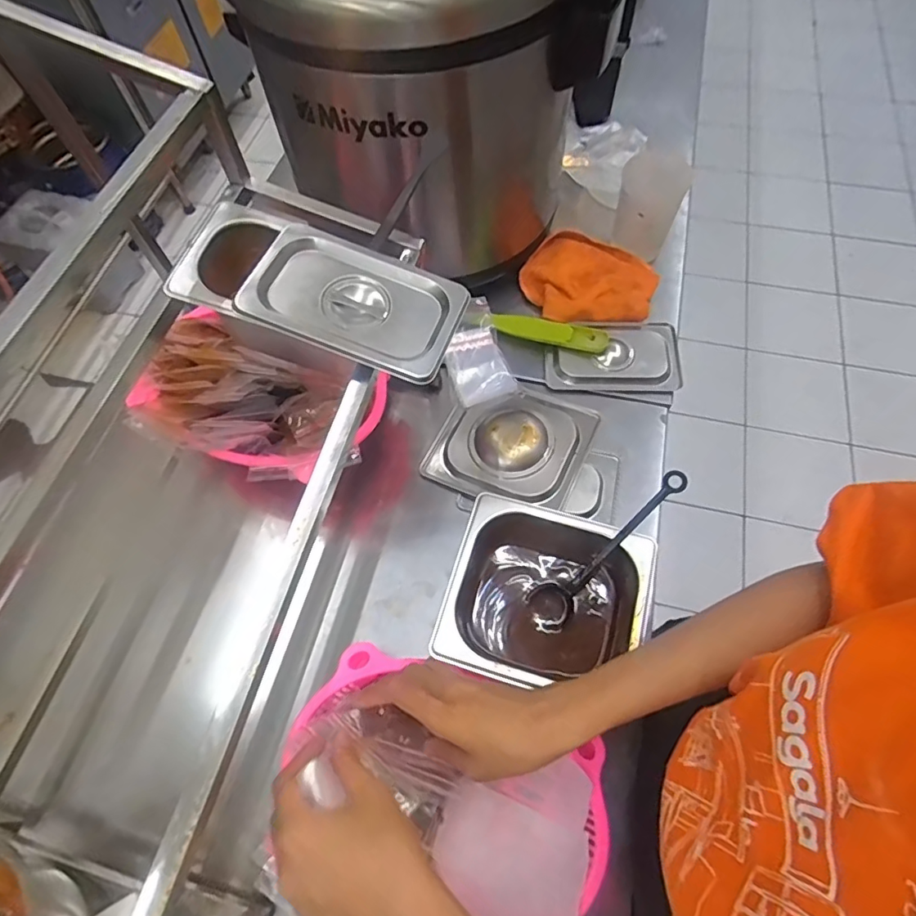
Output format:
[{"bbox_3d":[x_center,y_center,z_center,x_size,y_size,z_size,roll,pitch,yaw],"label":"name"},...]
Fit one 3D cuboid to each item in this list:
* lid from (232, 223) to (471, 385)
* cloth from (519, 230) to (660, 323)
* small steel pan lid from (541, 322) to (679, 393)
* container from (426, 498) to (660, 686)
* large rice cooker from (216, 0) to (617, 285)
[{"bbox_3d":[-0.084,-0.131,0.441,0.170,0.013,0.108,23,65,1],"label":"lid"},{"bbox_3d":[0.176,-0.243,0.730,0.178,0.040,0.147,24,66,13],"label":"cloth"},{"bbox_3d":[0.202,-0.136,0.684,0.170,0.022,0.099,2,63,3],"label":"small steel pan lid"},{"bbox_3d":[0.081,0.135,0.507,0.177,0.087,0.155,14,64,8],"label":"container"},{"bbox_3d":[-0.026,-0.505,0.665,0.420,0.382,0.436,-1,63,1],"label":"large rice cooker"}]

